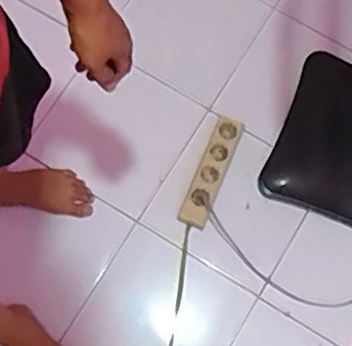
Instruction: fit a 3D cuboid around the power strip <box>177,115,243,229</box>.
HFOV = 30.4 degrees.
[{"bbox_3d":[0.073,-0.007,1.354,0.064,0.043,0.245,21,76,6],"label":"power strip"}]

